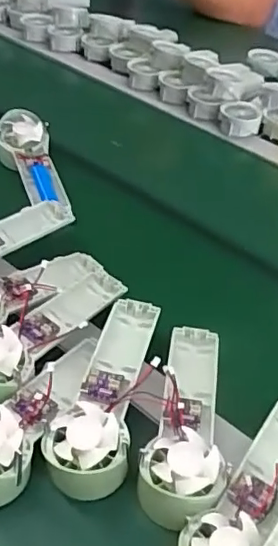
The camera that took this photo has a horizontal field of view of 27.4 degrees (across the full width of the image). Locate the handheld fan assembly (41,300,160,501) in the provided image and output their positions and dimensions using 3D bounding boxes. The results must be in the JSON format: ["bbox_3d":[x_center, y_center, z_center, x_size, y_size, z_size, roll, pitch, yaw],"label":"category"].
[{"bbox_3d":[-0.028,0.093,0.465,0.063,0.046,0.174,13,43,5],"label":"handheld fan assembly"}]

